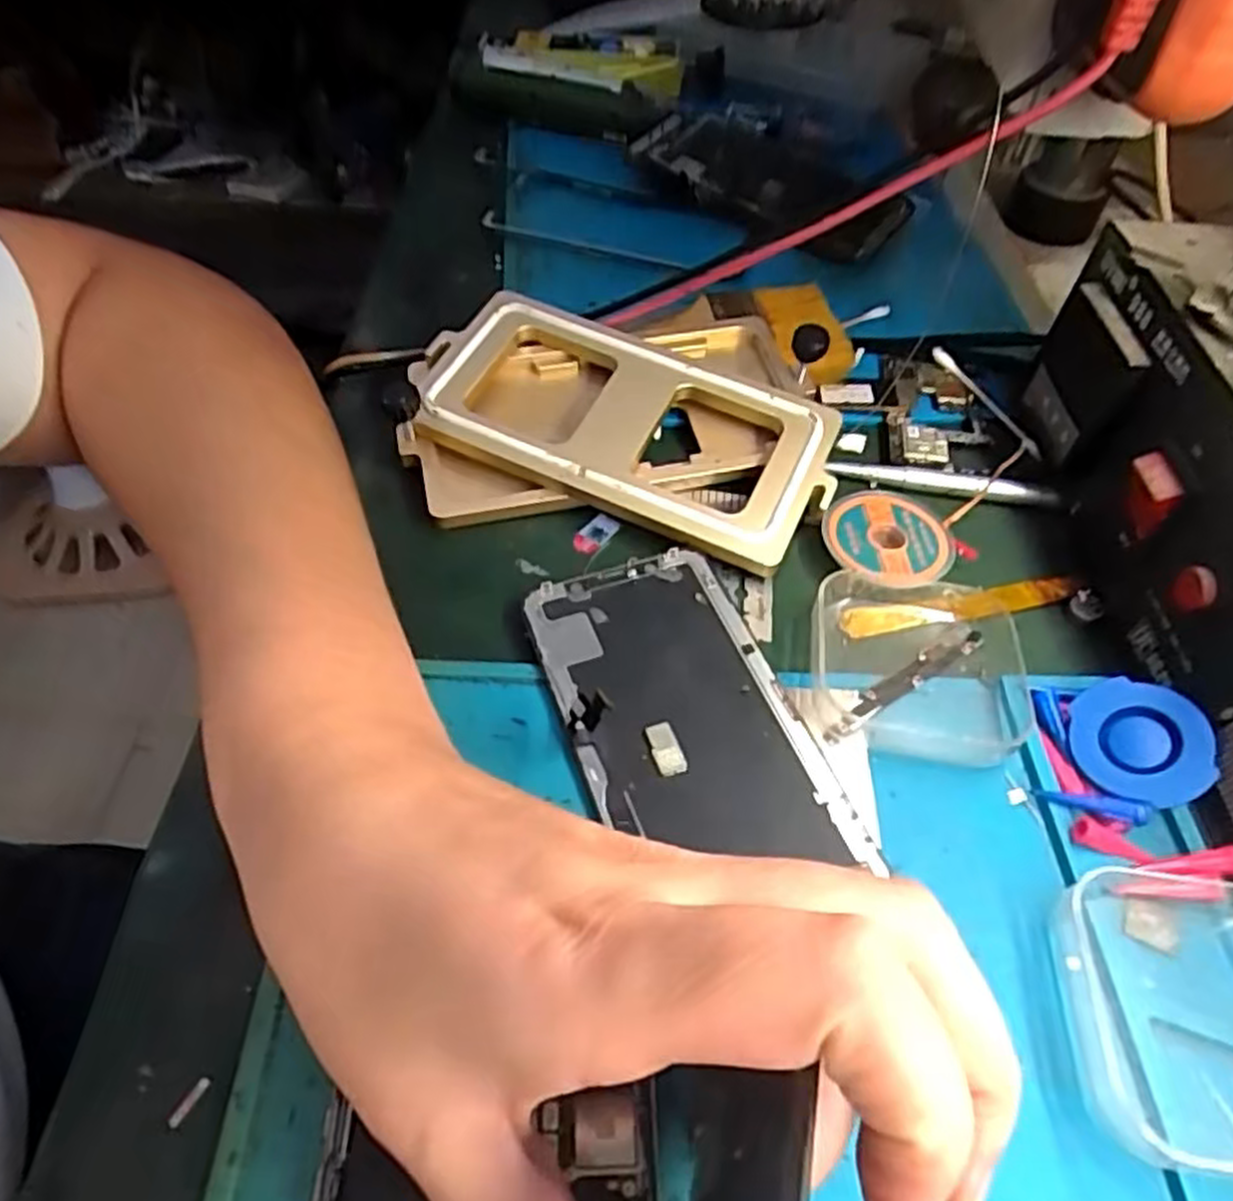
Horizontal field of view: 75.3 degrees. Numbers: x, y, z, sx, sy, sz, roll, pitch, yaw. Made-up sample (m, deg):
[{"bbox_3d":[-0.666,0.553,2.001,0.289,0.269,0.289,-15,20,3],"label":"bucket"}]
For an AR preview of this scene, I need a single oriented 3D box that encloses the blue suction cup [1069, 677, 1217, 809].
[{"bbox_3d":[0.150,0.041,0.229,0.034,0.004,0.034,-15,59,26],"label":"blue suction cup"}]

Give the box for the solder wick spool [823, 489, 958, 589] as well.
[{"bbox_3d":[0.097,-0.021,0.286,0.046,0.009,0.043,1,51,-1],"label":"solder wick spool"}]

